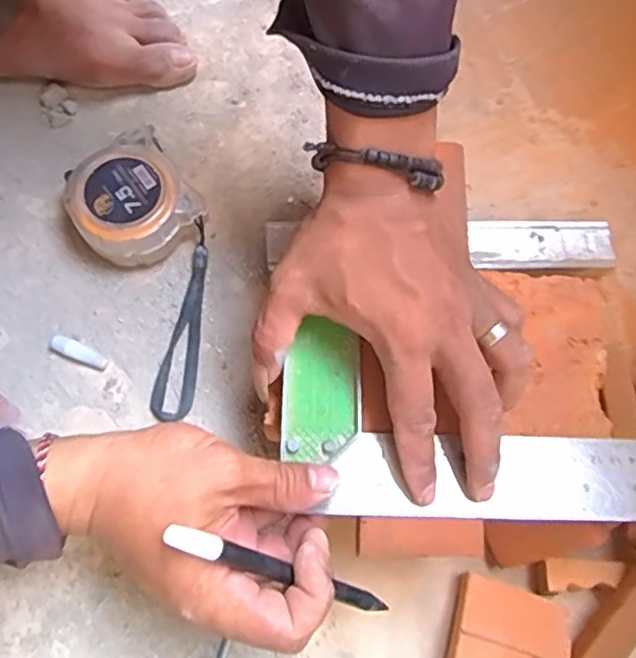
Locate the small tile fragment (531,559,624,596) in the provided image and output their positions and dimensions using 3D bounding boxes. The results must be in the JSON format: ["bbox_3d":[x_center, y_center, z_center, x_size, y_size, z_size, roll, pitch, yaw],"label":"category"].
[{"bbox_3d":[0.149,0.141,0.358,0.050,0.014,0.018,-1,72,-2],"label":"small tile fragment"}]

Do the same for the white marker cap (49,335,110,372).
[{"bbox_3d":[-0.150,0.015,0.391,0.037,0.009,0.011,26,73,6],"label":"white marker cap"}]

